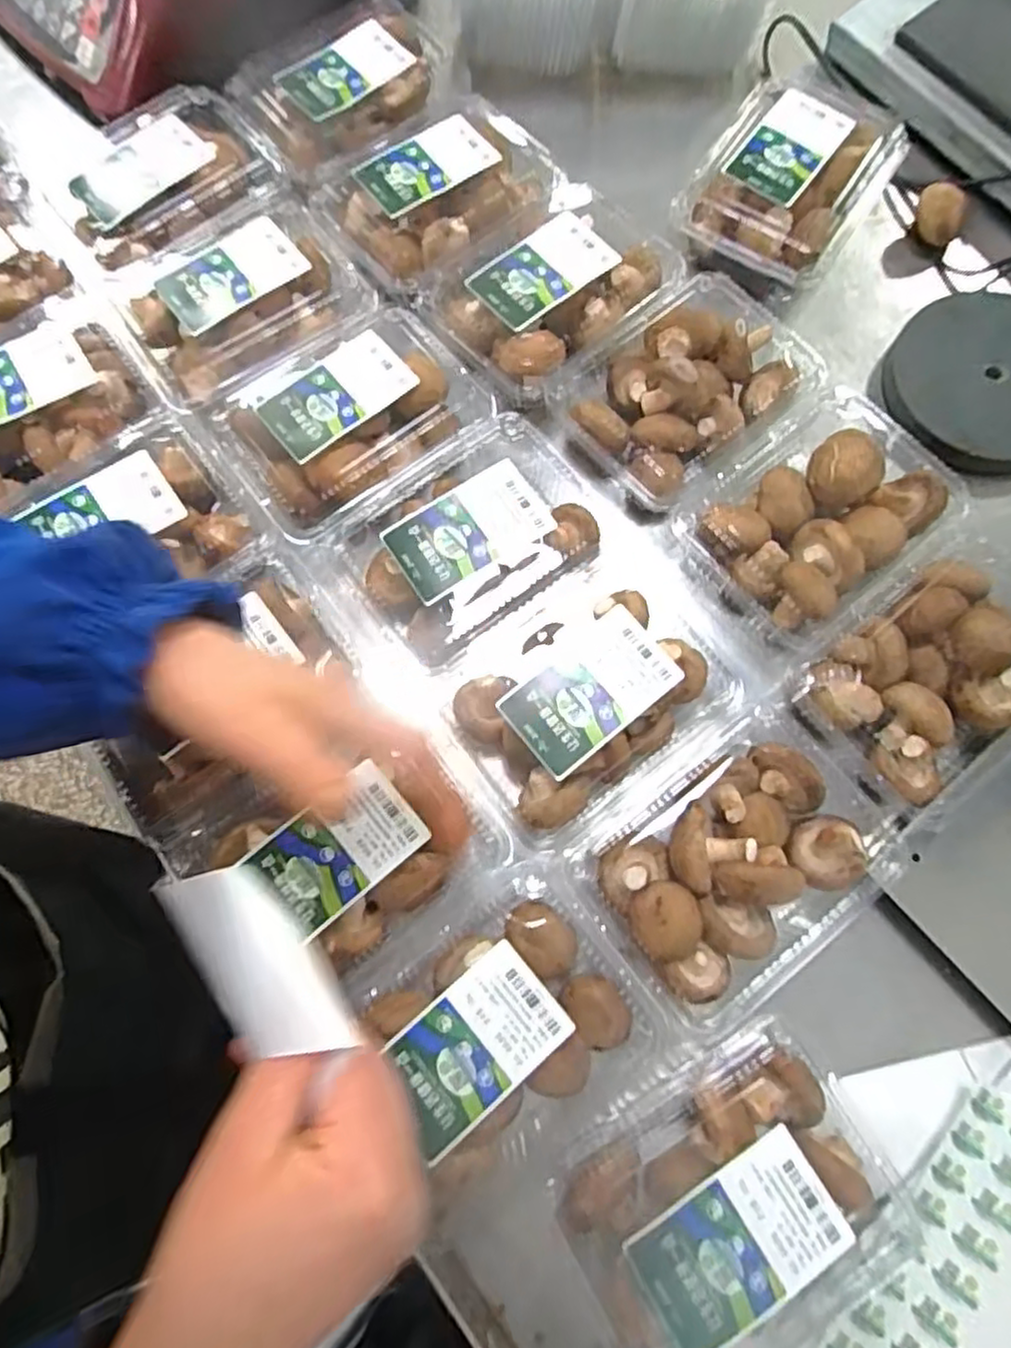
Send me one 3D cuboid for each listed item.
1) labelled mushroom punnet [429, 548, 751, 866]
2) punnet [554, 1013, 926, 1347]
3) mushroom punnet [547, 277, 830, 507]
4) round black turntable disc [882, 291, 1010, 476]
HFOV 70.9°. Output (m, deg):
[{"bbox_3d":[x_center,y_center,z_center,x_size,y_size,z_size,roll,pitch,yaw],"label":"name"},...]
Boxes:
[{"bbox_3d":[0.048,0.015,0.450,0.164,0.064,0.136,-32,77,-8],"label":"labelled mushroom punnet"},{"bbox_3d":[0.120,0.282,0.377,0.172,0.069,0.132,-28,76,-7],"label":"punnet"},{"bbox_3d":[0.136,-0.204,0.521,0.174,0.053,0.132,-37,78,-9],"label":"mushroom punnet"},{"bbox_3d":[0.364,-0.220,0.536,0.126,0.032,0.141,-38,78,-9],"label":"round black turntable disc"}]

